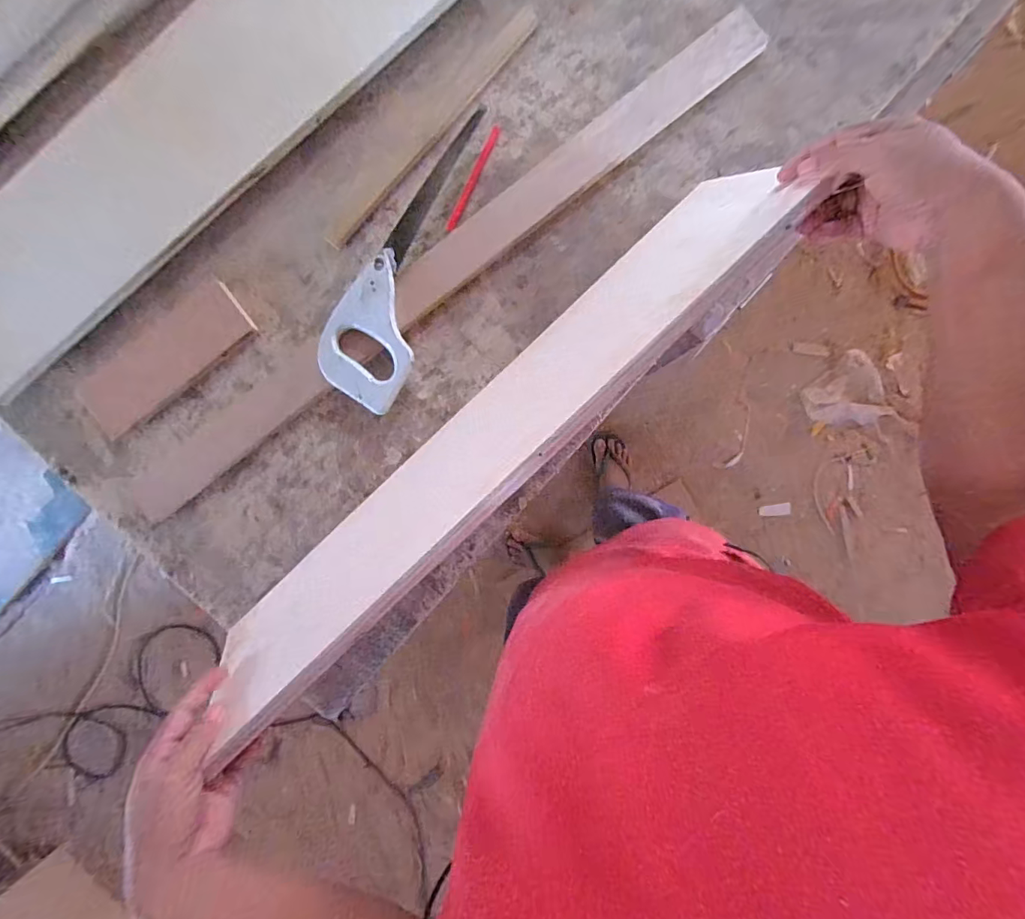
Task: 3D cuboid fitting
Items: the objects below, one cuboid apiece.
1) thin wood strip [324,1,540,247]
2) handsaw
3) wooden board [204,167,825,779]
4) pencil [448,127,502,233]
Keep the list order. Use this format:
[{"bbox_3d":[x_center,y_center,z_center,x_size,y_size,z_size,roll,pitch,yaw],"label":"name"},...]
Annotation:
[{"bbox_3d":[-0.096,-0.391,0.555,0.029,0.010,0.353,41,91,-1],"label":"thin wood strip"},{"bbox_3d":[-0.133,-0.239,0.544,0.108,0.034,0.364,17,92,-1],"label":"handsaw"},{"bbox_3d":[-0.025,-0.022,0.479,0.707,0.201,0.016,-43,121,2],"label":"wooden board"},{"bbox_3d":[-0.045,-0.329,0.553,0.011,0.004,0.129,26,91,-1],"label":"pencil"}]

